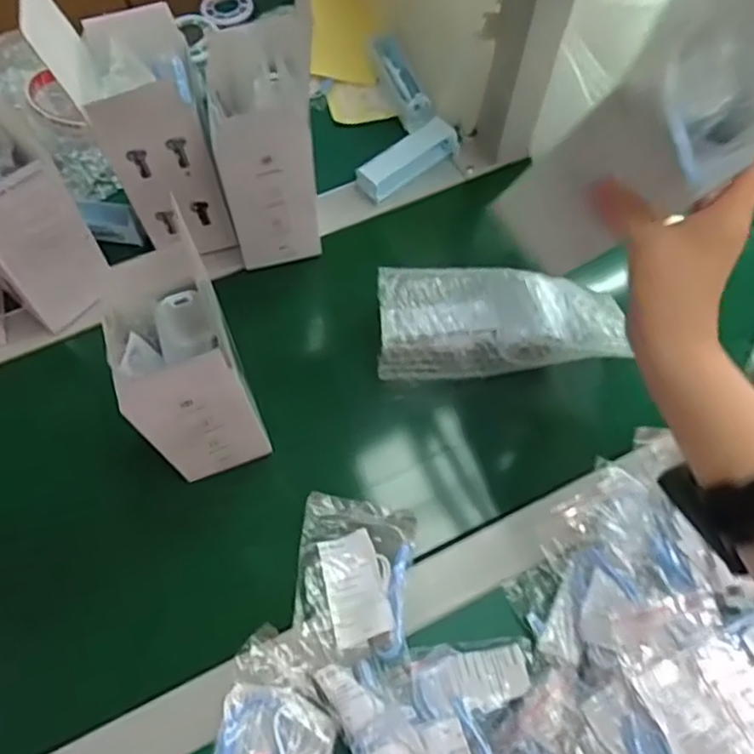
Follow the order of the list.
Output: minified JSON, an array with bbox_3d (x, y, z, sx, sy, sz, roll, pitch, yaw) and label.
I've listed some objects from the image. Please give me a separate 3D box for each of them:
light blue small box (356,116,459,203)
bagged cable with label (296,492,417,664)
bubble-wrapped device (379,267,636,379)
[{"bbox_3d":[0.030,-0.211,0.649,0.099,0.031,0.036,-36,75,-15],"label":"light blue small box"},{"bbox_3d":[-0.018,0.149,0.510,0.085,0.031,0.114,7,69,0],"label":"bagged cable with label"},{"bbox_3d":[0.097,-0.046,0.557,0.187,0.048,0.080,0,69,-3],"label":"bubble-wrapped device"}]

